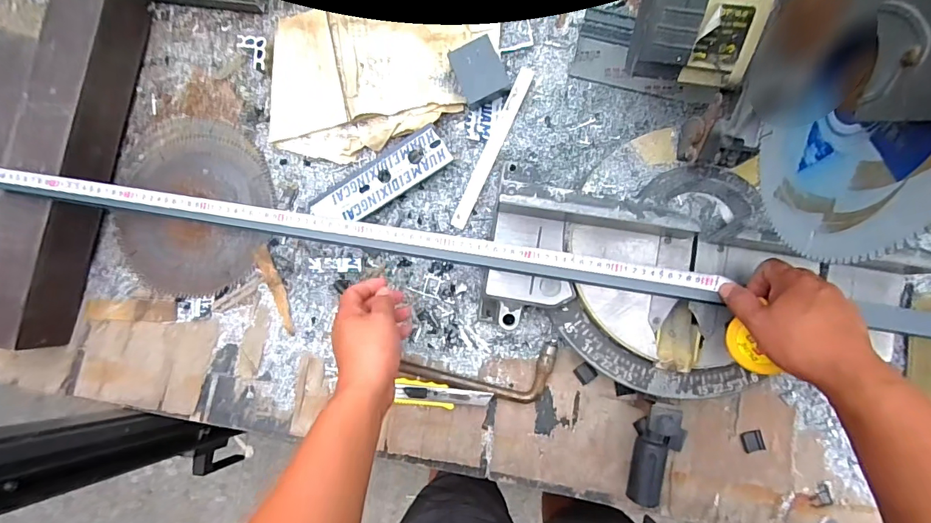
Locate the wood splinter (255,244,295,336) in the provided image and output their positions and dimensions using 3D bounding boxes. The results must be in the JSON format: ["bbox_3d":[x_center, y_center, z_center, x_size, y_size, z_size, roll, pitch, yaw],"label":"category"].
[{"bbox_3d":[-0.277,0.042,0.664,0.023,0.004,0.134,-23,85,1],"label":"wood splinter"}]

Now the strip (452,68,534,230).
[{"bbox_3d":[0.038,-0.159,0.641,0.022,0.004,0.240,25,93,10],"label":"strip"}]

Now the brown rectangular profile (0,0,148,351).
[{"bbox_3d":[-0.570,-0.145,0.644,0.085,0.085,0.524,10,86,4],"label":"brown rectangular profile"}]

